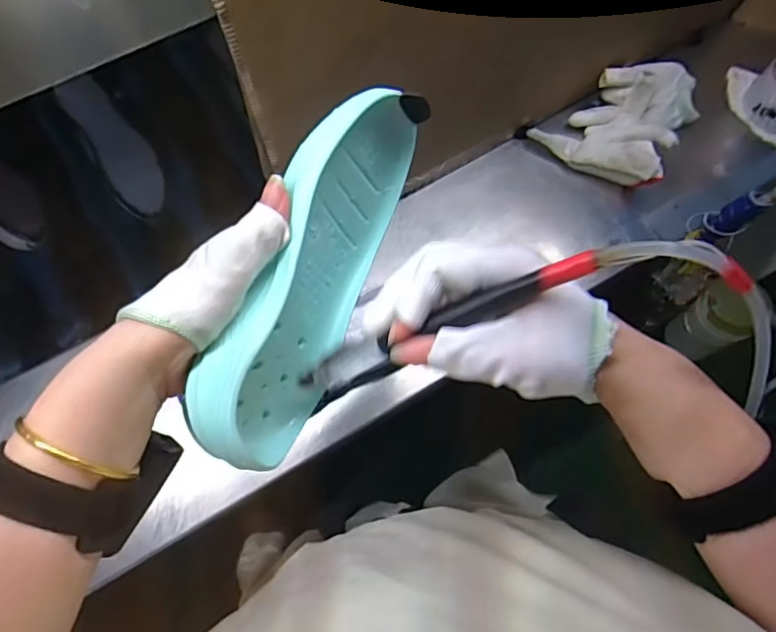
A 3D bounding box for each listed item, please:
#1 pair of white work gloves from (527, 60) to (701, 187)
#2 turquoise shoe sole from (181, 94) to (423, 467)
[{"bbox_3d":[0.289,-0.249,0.688,0.145,0.064,0.180,34,74,9],"label":"pair of white work gloves"},{"bbox_3d":[-0.043,-0.029,0.329,0.048,0.091,0.220,17,77,26],"label":"turquoise shoe sole"}]

